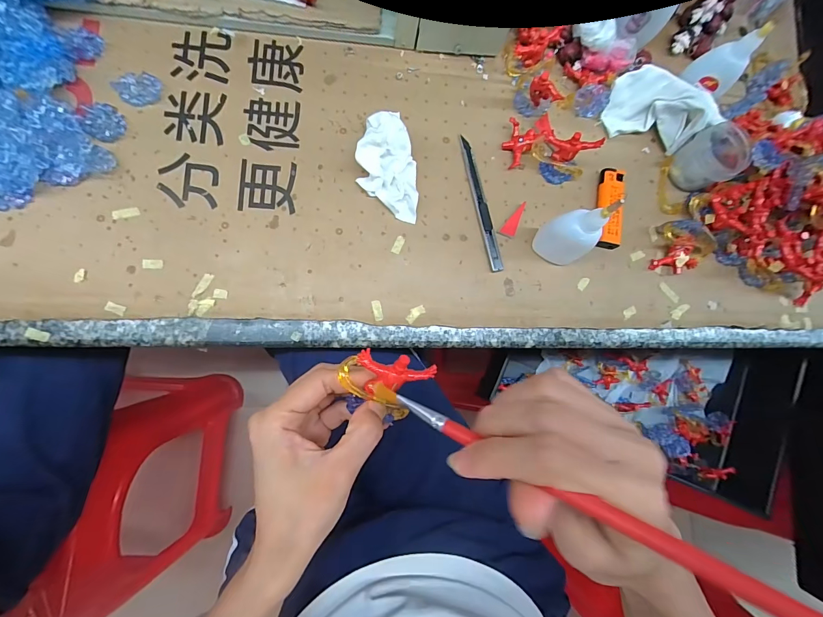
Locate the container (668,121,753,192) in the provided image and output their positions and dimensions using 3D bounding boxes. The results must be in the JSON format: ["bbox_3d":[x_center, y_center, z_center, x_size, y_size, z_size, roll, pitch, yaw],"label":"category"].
[{"bbox_3d":[0.306,-0.154,0.373,0.063,0.043,0.051,-17,86,-9],"label":"container"}]

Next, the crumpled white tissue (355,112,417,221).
[{"bbox_3d":[-0.022,-0.129,0.336,0.052,0.025,0.093,-3,84,-8],"label":"crumpled white tissue"}]

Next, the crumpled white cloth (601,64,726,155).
[{"bbox_3d":[0.258,-0.210,0.374,0.106,0.036,0.077,14,82,-6],"label":"crumpled white cloth"}]

